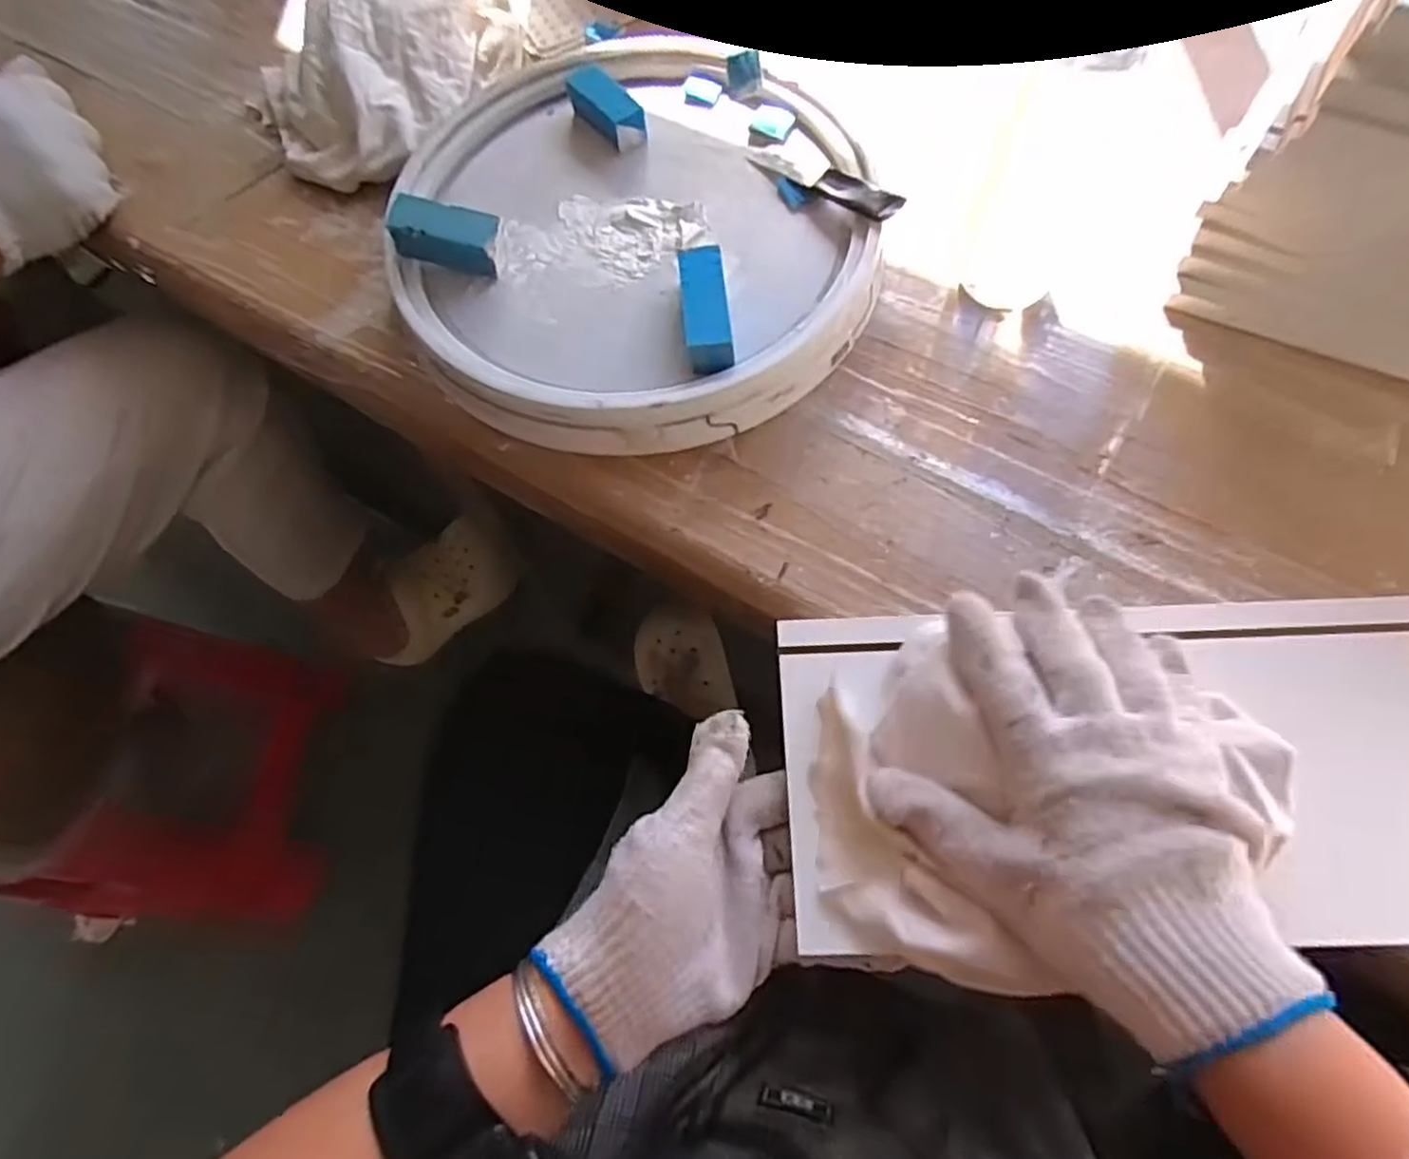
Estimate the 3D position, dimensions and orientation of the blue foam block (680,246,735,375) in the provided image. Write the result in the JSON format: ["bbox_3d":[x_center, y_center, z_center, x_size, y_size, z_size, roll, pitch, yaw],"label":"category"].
[{"bbox_3d":[0.001,-0.146,0.399,0.025,0.022,0.073,-5,67,2],"label":"blue foam block"}]

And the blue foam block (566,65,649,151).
[{"bbox_3d":[-0.063,-0.302,0.471,0.026,0.026,0.055,-34,68,-12],"label":"blue foam block"}]

